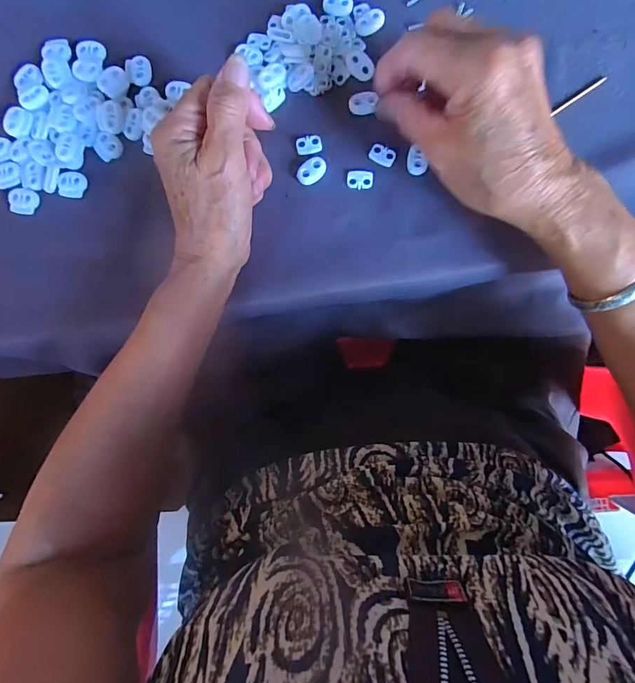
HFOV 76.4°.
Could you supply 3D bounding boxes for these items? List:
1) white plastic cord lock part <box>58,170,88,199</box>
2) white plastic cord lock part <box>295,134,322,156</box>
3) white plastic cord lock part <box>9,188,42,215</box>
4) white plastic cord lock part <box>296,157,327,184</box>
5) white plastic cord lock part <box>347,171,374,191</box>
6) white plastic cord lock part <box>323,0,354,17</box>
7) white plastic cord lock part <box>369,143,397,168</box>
[{"bbox_3d":[-0.187,-0.120,0.306,0.020,0.004,0.021,9,87,4],"label":"white plastic cord lock part"},{"bbox_3d":[-0.006,-0.145,0.297,0.019,0.004,0.013,-12,86,3],"label":"white plastic cord lock part"},{"bbox_3d":[-0.226,-0.107,0.310,0.019,0.006,0.019,9,87,4],"label":"white plastic cord lock part"},{"bbox_3d":[-0.004,-0.124,0.294,0.023,0.006,0.014,-35,85,1],"label":"white plastic cord lock part"},{"bbox_3d":[0.031,-0.118,0.293,0.019,0.004,0.014,1,87,4],"label":"white plastic cord lock part"},{"bbox_3d":[0.015,-0.252,0.301,0.022,0.006,0.014,9,87,4],"label":"white plastic cord lock part"},{"bbox_3d":[0.047,-0.136,0.292,0.019,0.004,0.013,27,89,5],"label":"white plastic cord lock part"}]

